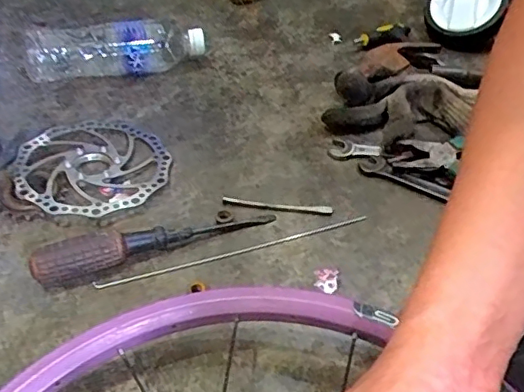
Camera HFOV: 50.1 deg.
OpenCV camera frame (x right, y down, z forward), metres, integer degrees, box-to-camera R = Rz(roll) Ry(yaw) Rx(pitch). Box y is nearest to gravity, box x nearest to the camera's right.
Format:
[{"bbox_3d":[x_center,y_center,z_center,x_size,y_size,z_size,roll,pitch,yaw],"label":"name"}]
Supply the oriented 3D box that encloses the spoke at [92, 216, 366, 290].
[{"bbox_3d":[-0.022,0.049,0.503,0.251,0.004,0.009,-13,46,-14],"label":"spoke"}]

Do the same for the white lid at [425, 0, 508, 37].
[{"bbox_3d":[0.271,-0.257,0.750,0.109,0.014,0.094,-39,62,5],"label":"white lid"}]

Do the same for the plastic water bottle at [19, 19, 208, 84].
[{"bbox_3d":[-0.181,-0.176,0.681,0.217,0.062,0.056,1,44,-1],"label":"plastic water bottle"}]

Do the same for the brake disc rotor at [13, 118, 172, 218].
[{"bbox_3d":[-0.169,-0.034,0.566,0.146,0.009,0.155,-5,42,-15],"label":"brake disc rotor"}]

